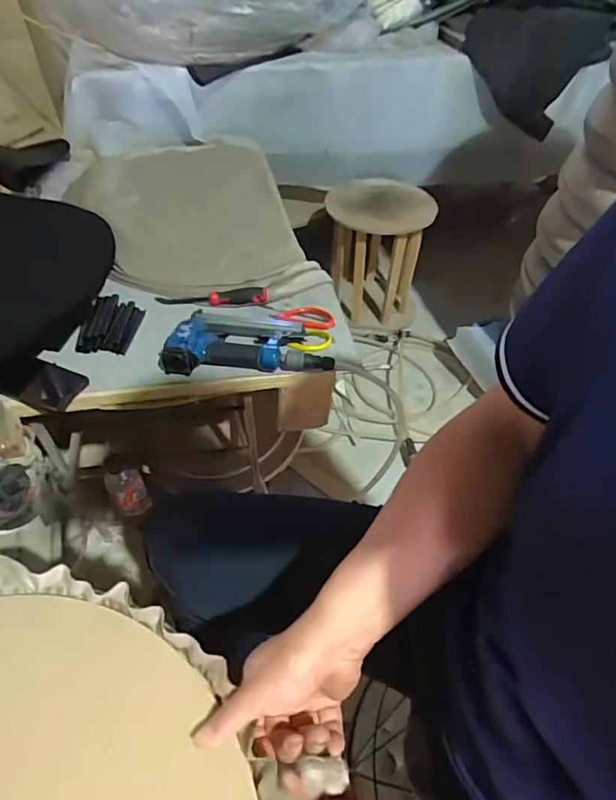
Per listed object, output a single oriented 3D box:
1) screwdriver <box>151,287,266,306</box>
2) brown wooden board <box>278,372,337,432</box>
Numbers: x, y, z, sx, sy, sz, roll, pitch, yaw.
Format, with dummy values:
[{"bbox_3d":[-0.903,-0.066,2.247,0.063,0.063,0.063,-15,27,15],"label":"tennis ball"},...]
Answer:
[{"bbox_3d":[-0.173,-0.185,0.890,0.197,0.022,0.032,-2,48,-3],"label":"screwdriver"},{"bbox_3d":[-0.003,0.003,0.835,0.090,0.141,0.017,-7,48,-8],"label":"brown wooden board"}]

